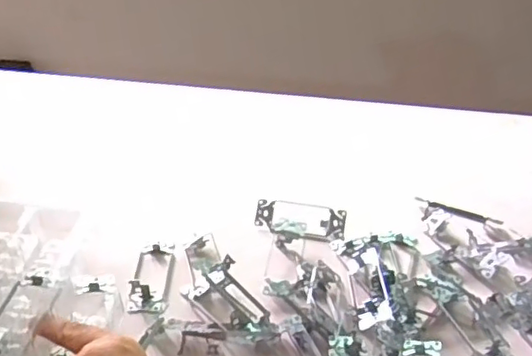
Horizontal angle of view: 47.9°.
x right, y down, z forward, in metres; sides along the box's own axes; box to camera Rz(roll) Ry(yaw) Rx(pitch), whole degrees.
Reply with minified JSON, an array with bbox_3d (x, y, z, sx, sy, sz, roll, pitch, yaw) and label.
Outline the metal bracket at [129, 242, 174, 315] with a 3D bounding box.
[{"bbox_3d":[-0.121,0.100,0.640,0.040,0.020,0.099,2,36,-1],"label":"metal bracket"}]

